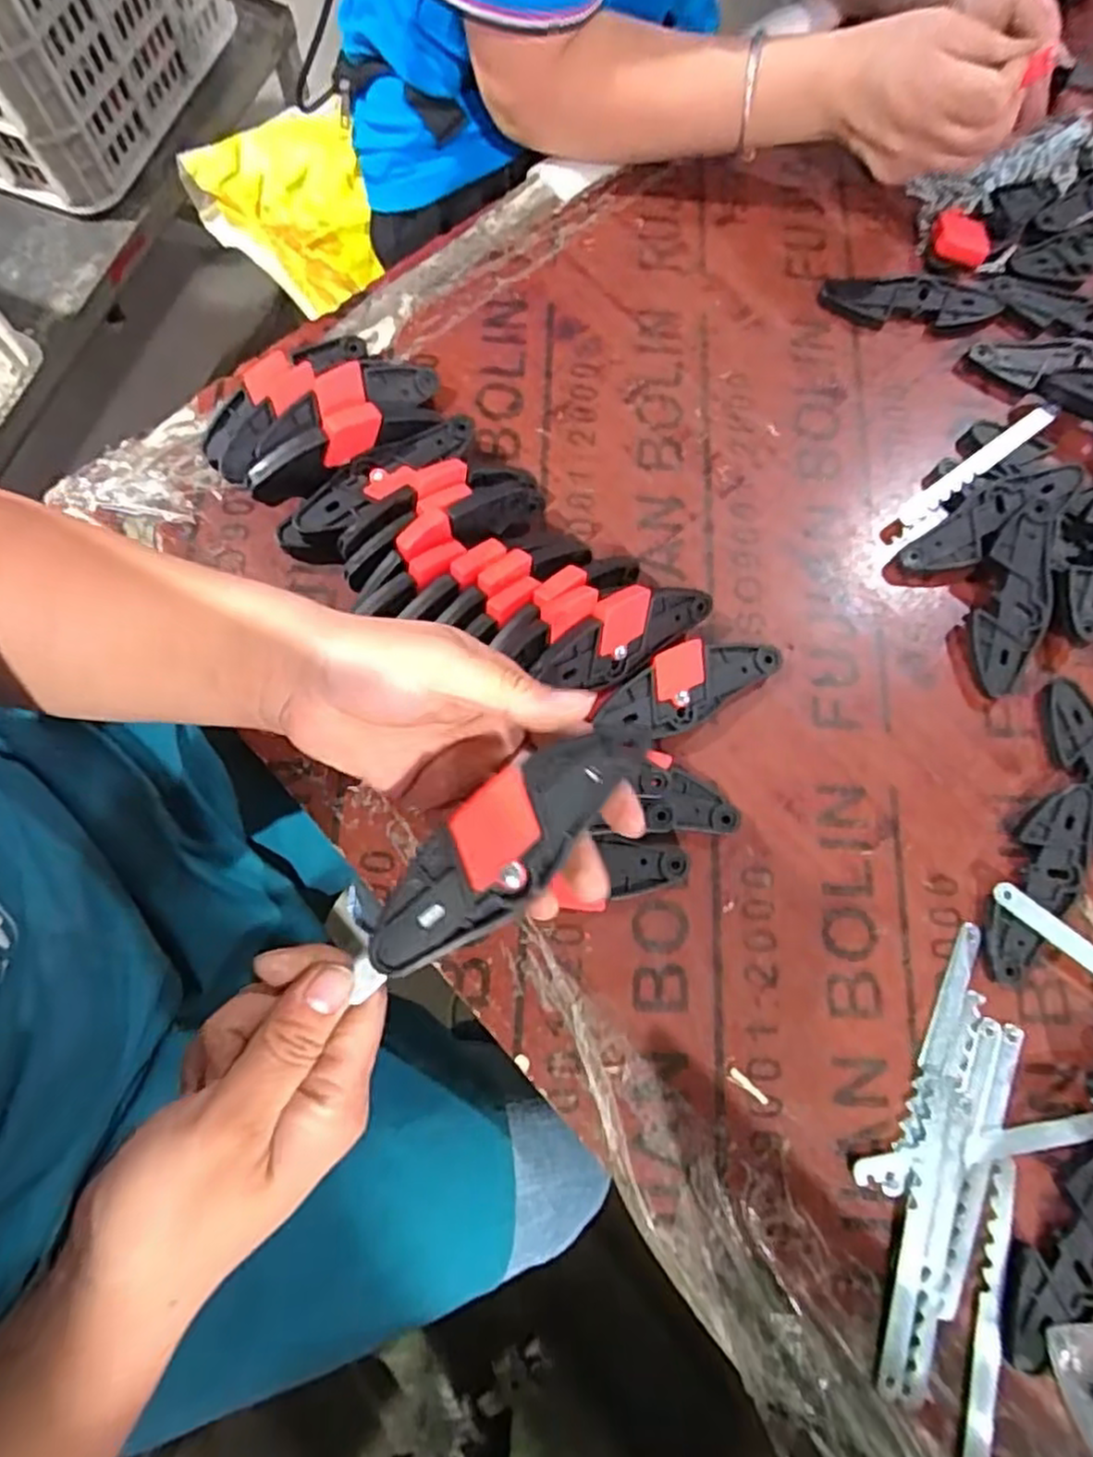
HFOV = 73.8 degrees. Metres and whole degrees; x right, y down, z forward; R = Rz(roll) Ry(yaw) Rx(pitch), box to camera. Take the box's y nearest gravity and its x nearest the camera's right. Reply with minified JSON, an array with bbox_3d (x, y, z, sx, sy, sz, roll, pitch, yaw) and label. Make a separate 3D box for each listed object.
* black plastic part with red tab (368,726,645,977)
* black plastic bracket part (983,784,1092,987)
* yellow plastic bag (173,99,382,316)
[{"bbox_3d":[-0.015,0.042,0.274,0.123,0.011,0.039,-43,80,-10],"label":"black plastic part with red tab"},{"bbox_3d":[0.292,0.090,0.429,0.040,0.011,0.128,30,76,5],"label":"black plastic bracket part"},{"bbox_3d":[-0.302,-0.577,0.821,0.193,0.043,0.253,-15,77,-6],"label":"yellow plastic bag"}]

